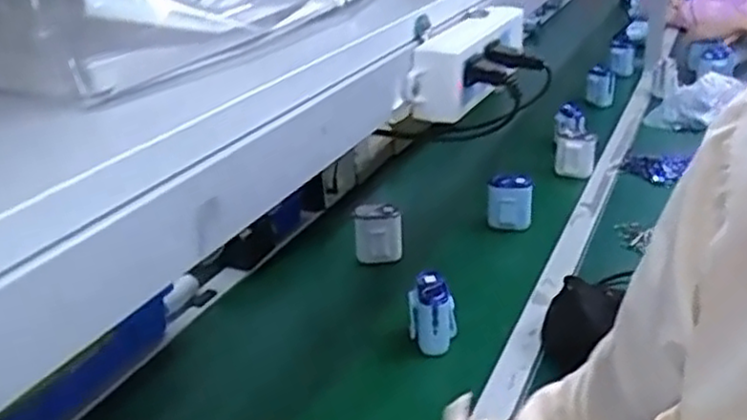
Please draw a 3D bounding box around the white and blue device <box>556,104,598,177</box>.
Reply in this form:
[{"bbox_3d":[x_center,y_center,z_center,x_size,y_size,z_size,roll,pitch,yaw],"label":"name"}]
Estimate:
[{"bbox_3d":[0.383,-0.141,1.396,0.070,0.065,0.167,0,45,6],"label":"white and blue device"}]

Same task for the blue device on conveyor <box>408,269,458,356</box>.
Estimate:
[{"bbox_3d":[0.074,0.134,0.901,0.058,0.093,0.063,-1,27,4],"label":"blue device on conveyor"}]

